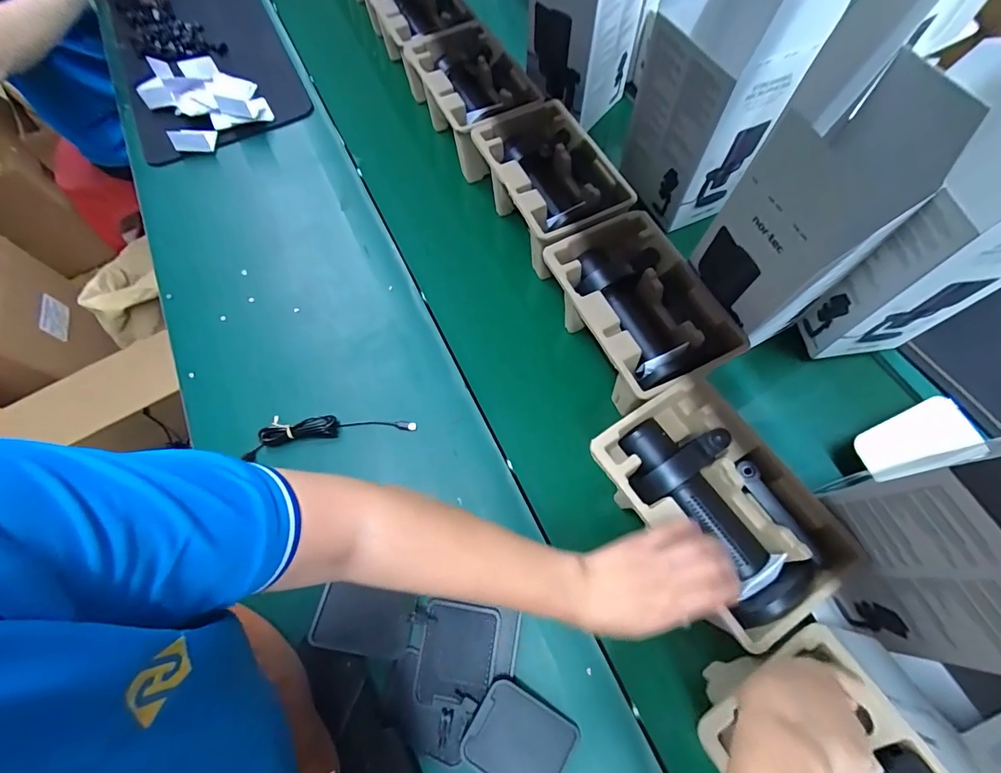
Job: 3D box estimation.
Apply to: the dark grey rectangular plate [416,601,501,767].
[{"bbox_3d":[-0.047,0.300,0.443,0.075,0.010,0.130,8,68,4],"label":"dark grey rectangular plate"}]

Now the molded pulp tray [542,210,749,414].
[{"bbox_3d":[0.155,-0.093,0.527,0.156,0.063,0.227,-23,69,-8],"label":"molded pulp tray"}]

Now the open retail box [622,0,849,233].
[{"bbox_3d":[0.270,-0.384,0.548,0.147,0.304,0.156,-17,69,-6],"label":"open retail box"}]

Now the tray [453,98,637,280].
[{"bbox_3d":[0.061,-0.294,0.638,0.147,0.100,0.261,-27,70,-10],"label":"tray"}]

